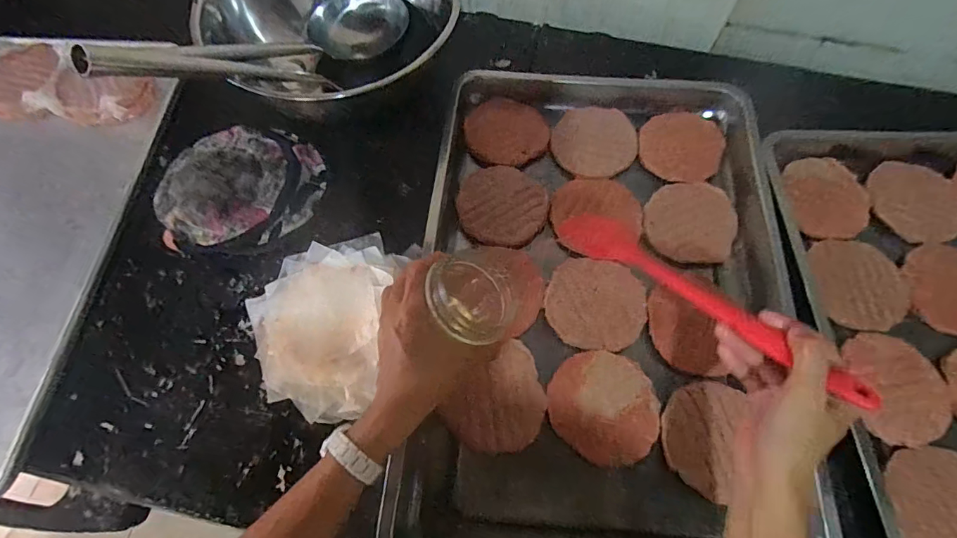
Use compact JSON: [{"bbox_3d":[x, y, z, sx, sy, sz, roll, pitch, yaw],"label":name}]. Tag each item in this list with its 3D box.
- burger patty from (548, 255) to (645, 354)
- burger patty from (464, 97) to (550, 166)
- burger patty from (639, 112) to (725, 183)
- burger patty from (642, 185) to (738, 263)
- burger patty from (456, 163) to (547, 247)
[{"bbox_3d":[0.132,0.039,0.510,0.108,0.010,0.105,1,65,-2],"label":"burger patty"},{"bbox_3d":[0.039,-0.187,0.611,0.108,0.009,0.105,0,68,0],"label":"burger patty"},{"bbox_3d":[0.270,-0.161,0.596,0.109,0.009,0.101,9,65,2],"label":"burger patty"},{"bbox_3d":[0.259,-0.060,0.553,0.104,0.007,0.107,1,65,-2],"label":"burger patty"},{"bbox_3d":[0.030,-0.081,0.562,0.108,0.008,0.108,1,65,-2],"label":"burger patty"}]

